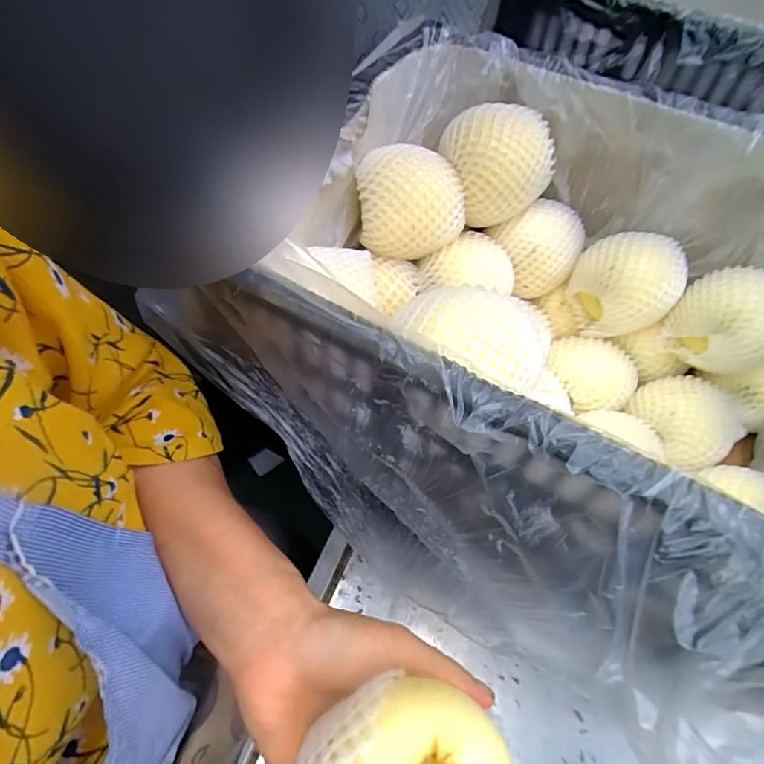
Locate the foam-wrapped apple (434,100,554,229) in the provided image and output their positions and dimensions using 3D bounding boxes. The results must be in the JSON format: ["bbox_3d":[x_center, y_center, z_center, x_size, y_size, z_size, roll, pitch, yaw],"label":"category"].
[{"bbox_3d":[0.097,-0.189,0.408,0.082,0.084,0.081,0,57,1],"label":"foam-wrapped apple"}]

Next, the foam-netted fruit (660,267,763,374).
[{"bbox_3d":[0.305,-0.055,0.402,0.079,0.064,0.086,0,57,1],"label":"foam-netted fruit"}]

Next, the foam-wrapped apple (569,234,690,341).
[{"bbox_3d":[0.224,-0.091,0.426,0.092,0.075,0.081,19,59,13],"label":"foam-wrapped apple"}]

